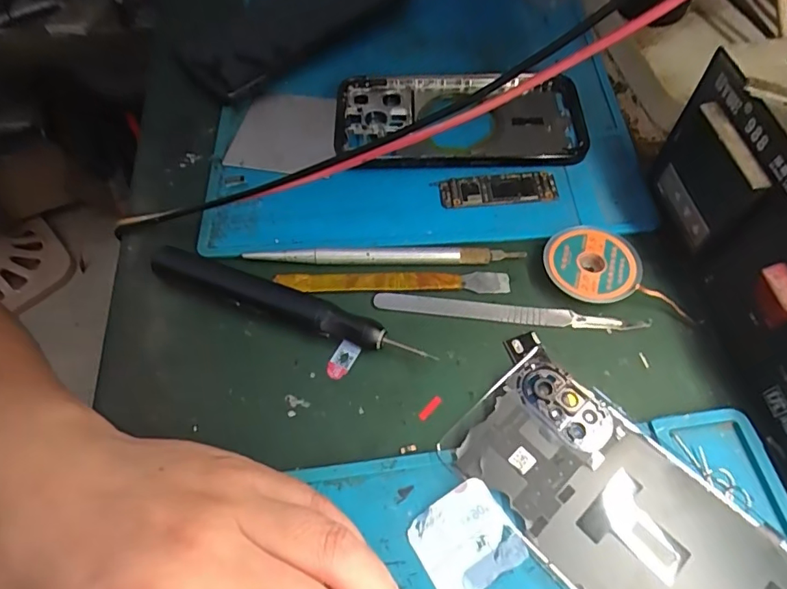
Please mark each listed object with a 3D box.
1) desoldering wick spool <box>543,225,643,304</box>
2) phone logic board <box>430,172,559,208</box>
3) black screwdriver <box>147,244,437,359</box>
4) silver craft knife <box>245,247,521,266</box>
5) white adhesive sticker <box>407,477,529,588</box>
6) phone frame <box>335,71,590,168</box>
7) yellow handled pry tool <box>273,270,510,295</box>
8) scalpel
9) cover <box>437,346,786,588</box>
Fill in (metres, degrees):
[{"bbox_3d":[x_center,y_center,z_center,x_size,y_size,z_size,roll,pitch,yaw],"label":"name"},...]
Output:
[{"bbox_3d":[0.097,-0.015,0.243,0.045,0.011,0.042,-1,60,2],"label":"desoldering wick spool"},{"bbox_3d":[0.057,-0.057,0.270,0.063,0.005,0.018,-4,60,1],"label":"phone logic board"},{"bbox_3d":[-0.052,0.005,0.239,0.142,0.016,0.014,19,63,14],"label":"black screwdriver"},{"bbox_3d":[-0.006,-0.020,0.252,0.139,0.007,0.008,0,60,3],"label":"silver craft knife"},{"bbox_3d":[0.027,0.093,0.188,0.035,0.006,0.033,-28,62,-12],"label":"white adhesive sticker"},{"bbox_3d":[0.039,-0.101,0.290,0.142,0.012,0.068,-2,65,0],"label":"phone frame"},{"bbox_3d":[-0.001,-0.006,0.249,0.115,0.006,0.012,0,60,3],"label":"yellow handled pry tool"},{"bbox_3d":[0.054,0.009,0.239,0.126,0.006,0.010,5,61,6],"label":"scalpel"},{"bbox_3d":[0.095,0.091,0.186,0.068,0.007,0.153,-39,64,-18],"label":"cover"}]

